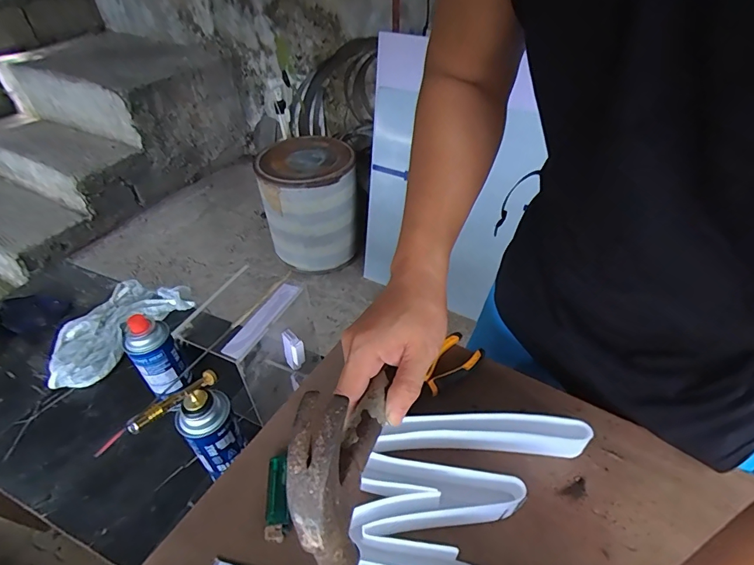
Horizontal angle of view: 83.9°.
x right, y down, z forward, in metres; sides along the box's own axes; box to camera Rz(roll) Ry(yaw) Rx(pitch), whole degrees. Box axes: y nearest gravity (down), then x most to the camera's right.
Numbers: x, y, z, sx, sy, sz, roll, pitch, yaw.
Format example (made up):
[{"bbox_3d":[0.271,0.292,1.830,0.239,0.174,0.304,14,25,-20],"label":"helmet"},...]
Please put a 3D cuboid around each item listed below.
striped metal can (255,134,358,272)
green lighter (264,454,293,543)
[{"bbox_3d":[-0.290,-0.337,1.838,0.388,0.459,0.412,-2,41,-3],"label":"striped metal can"},{"bbox_3d":[-0.102,0.217,0.429,0.024,0.008,0.083,-8,42,-9],"label":"green lighter"}]

